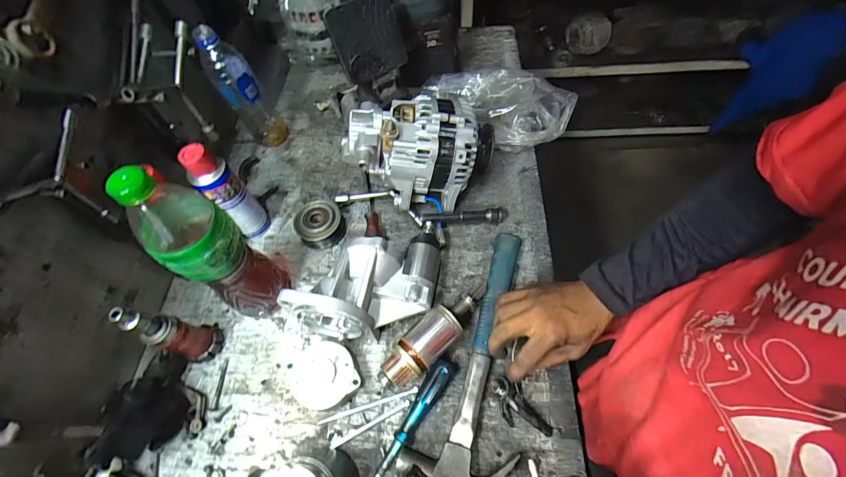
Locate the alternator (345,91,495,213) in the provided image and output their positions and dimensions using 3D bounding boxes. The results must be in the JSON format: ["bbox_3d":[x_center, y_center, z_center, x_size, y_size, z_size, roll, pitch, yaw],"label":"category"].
[{"bbox_3d":[-0.004,-0.122,0.544,0.213,0.153,0.125,3,60,6],"label":"alternator"}]

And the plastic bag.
[{"bbox_3d":[0.120,-0.240,0.640,0.273,0.085,0.109,22,65,15],"label":"plastic bag"}]

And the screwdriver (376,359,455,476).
[{"bbox_3d":[-0.020,0.229,0.416,0.026,0.028,0.189,29,67,18],"label":"screwdriver"}]

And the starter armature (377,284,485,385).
[{"bbox_3d":[0.019,0.120,0.462,0.171,0.052,0.050,-40,65,-18],"label":"starter armature"}]

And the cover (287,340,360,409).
[{"bbox_3d":[-0.124,0.170,0.452,0.077,0.035,0.085,-25,61,-10],"label":"cover"}]

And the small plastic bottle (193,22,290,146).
[{"bbox_3d":[-0.300,-0.244,0.591,0.064,0.217,0.052,-30,63,-12],"label":"small plastic bottle"}]

